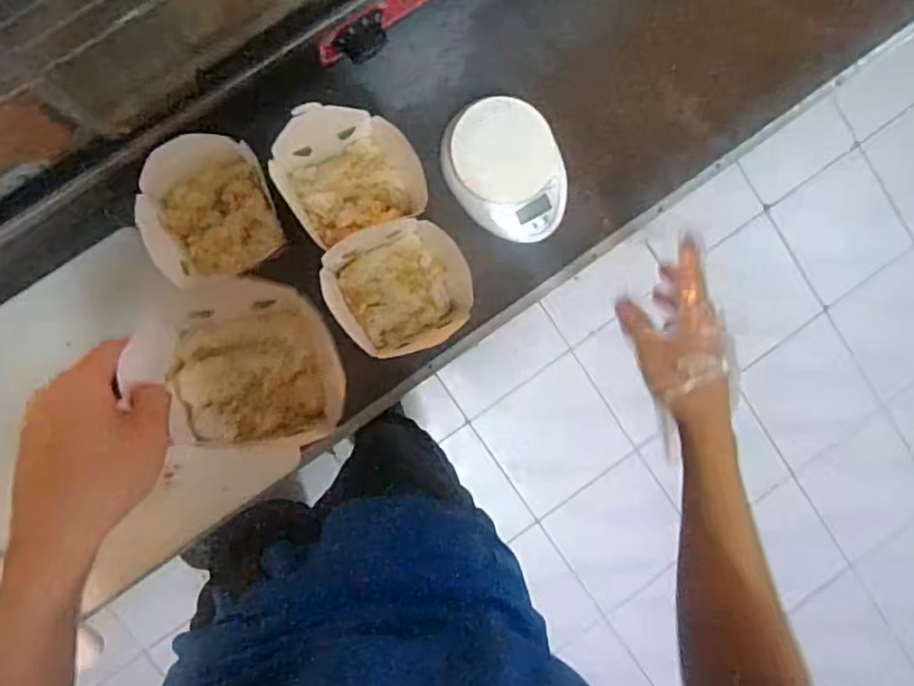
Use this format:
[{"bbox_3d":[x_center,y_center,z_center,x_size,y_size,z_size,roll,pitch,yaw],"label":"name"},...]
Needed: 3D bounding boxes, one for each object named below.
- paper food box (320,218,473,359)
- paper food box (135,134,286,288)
[{"bbox_3d":[-0.056,-0.056,0.635,0.139,0.044,0.124,-23,95,-6],"label":"paper food box"},{"bbox_3d":[-0.236,-0.129,0.609,0.110,0.069,0.124,-20,95,-6],"label":"paper food box"}]

